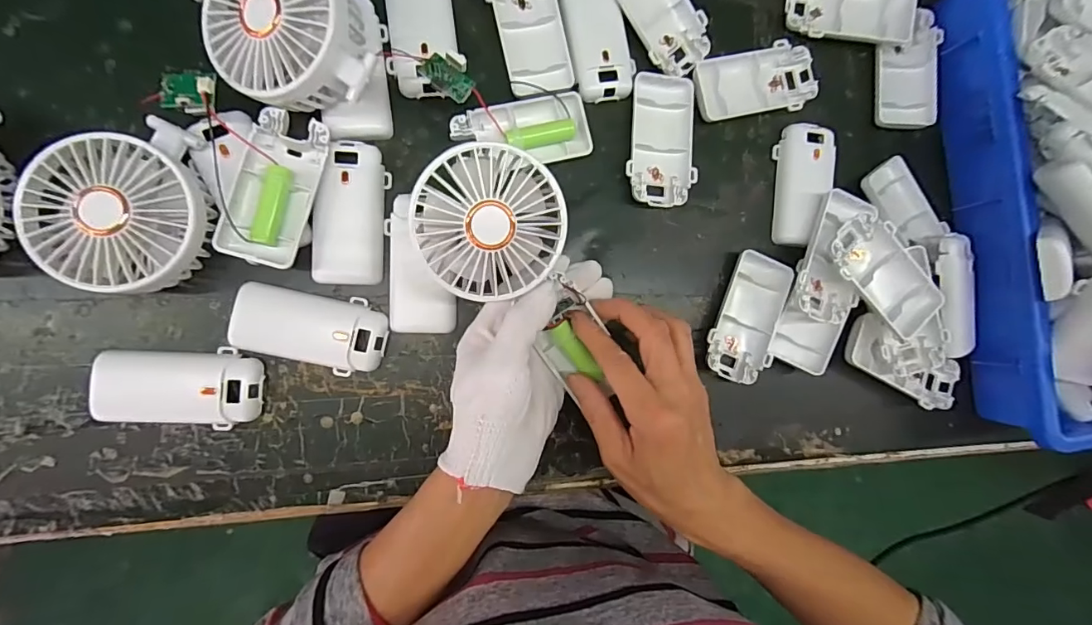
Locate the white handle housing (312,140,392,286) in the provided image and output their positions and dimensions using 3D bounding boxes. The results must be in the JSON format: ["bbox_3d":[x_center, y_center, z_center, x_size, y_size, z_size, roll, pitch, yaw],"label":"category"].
[{"bbox_3d":[-0.128,-0.065,0.315,0.043,0.015,0.091,5,89,-9],"label":"white handle housing"}]

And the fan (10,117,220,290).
[{"bbox_3d":[-0.245,-0.060,0.284,0.087,0.046,0.098,-9,91,-9],"label":"fan"}]

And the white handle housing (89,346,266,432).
[{"bbox_3d":[-0.229,0.048,0.300,0.093,0.017,0.048,-1,90,-9],"label":"white handle housing"}]

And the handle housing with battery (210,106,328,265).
[{"bbox_3d":[-0.167,-0.076,0.302,0.044,0.026,0.092,16,87,-8],"label":"handle housing with battery"}]

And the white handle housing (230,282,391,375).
[{"bbox_3d":[-0.153,0.012,0.313,0.093,0.014,0.049,8,88,-9],"label":"white handle housing"}]

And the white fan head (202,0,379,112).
[{"bbox_3d":[-0.148,-0.168,0.292,0.097,0.056,0.087,-3,101,12],"label":"white fan head"}]

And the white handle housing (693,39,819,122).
[{"bbox_3d":[0.157,-0.172,0.363,0.096,0.011,0.048,-15,92,-9],"label":"white handle housing"}]

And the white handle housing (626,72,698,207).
[{"bbox_3d":[0.084,-0.126,0.353,0.049,0.015,0.096,1,89,-9],"label":"white handle housing"}]

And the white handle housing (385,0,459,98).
[{"bbox_3d":[-0.085,-0.195,0.326,0.045,0.010,0.092,-3,90,-9],"label":"white handle housing"}]

